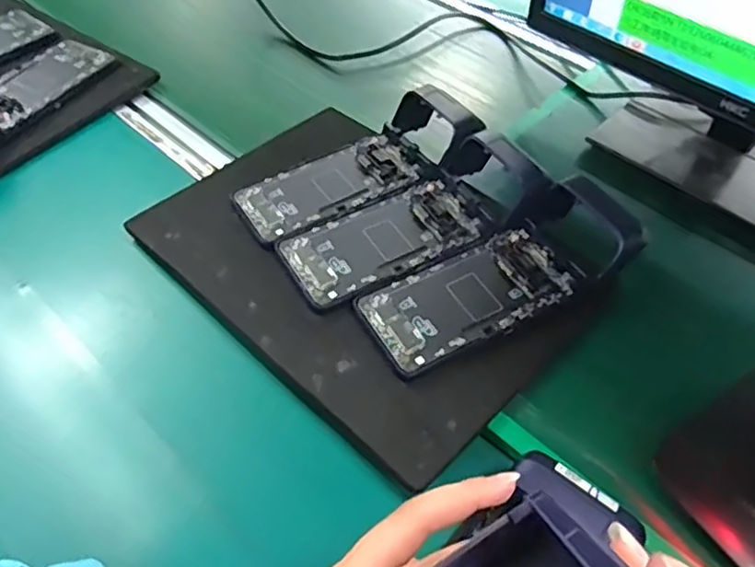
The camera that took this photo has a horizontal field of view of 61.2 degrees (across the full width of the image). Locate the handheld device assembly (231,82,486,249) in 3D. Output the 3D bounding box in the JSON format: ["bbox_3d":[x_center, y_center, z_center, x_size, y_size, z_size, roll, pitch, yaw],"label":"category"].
[{"bbox_3d":[-0.021,-0.109,0.558,0.212,0.053,0.087,-21,51,-18],"label":"handheld device assembly"}]

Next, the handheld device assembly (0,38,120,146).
[{"bbox_3d":[-0.370,-0.193,0.637,0.087,0.062,0.216,22,52,19],"label":"handheld device assembly"}]

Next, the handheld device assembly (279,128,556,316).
[{"bbox_3d":[0.026,-0.058,0.510,0.211,0.041,0.083,-24,52,-20],"label":"handheld device assembly"}]

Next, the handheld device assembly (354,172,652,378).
[{"bbox_3d":[0.094,-0.011,0.481,0.222,0.046,0.092,-25,53,-20],"label":"handheld device assembly"}]

